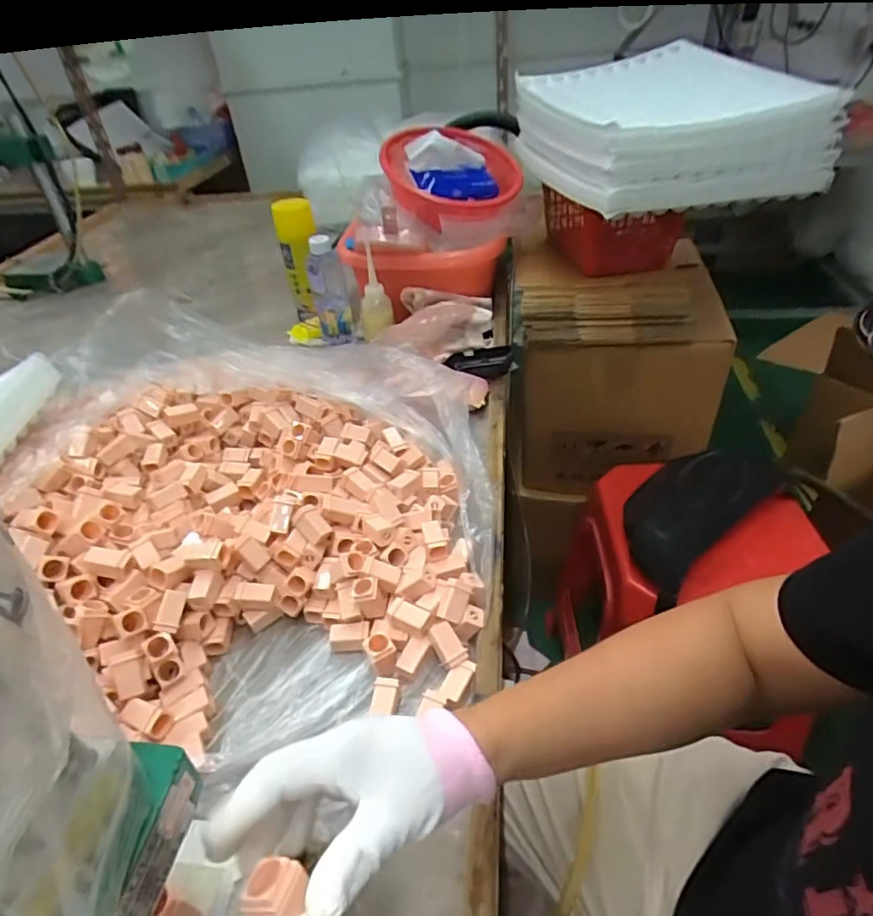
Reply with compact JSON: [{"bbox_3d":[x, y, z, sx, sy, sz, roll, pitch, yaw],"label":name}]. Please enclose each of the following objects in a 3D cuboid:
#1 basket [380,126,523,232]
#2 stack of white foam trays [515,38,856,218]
[{"bbox_3d":[0.028,-0.454,0.879,0.202,0.104,0.220,-1,40,5],"label":"basket"},{"bbox_3d":[0.303,-0.470,0.797,0.328,0.109,0.370,-10,40,-5],"label":"stack of white foam trays"}]

